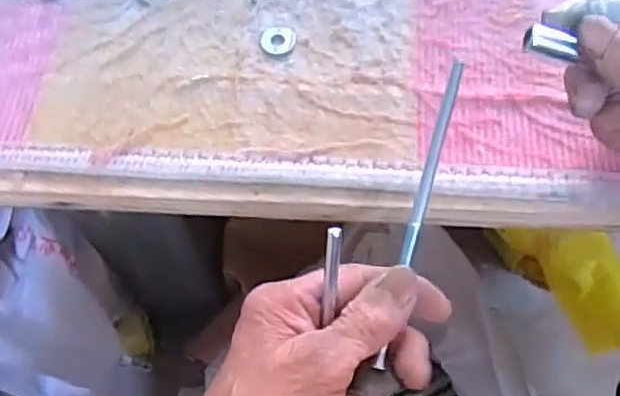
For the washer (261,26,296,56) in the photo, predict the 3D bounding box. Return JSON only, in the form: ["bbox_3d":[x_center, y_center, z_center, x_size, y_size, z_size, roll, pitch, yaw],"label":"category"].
[{"bbox_3d":[-0.018,-0.089,0.367,0.019,0.004,0.020,-3,65,-1],"label":"washer"}]

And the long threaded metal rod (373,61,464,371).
[{"bbox_3d":[0.056,-0.017,0.304,0.006,0.004,0.097,15,83,10],"label":"long threaded metal rod"}]

